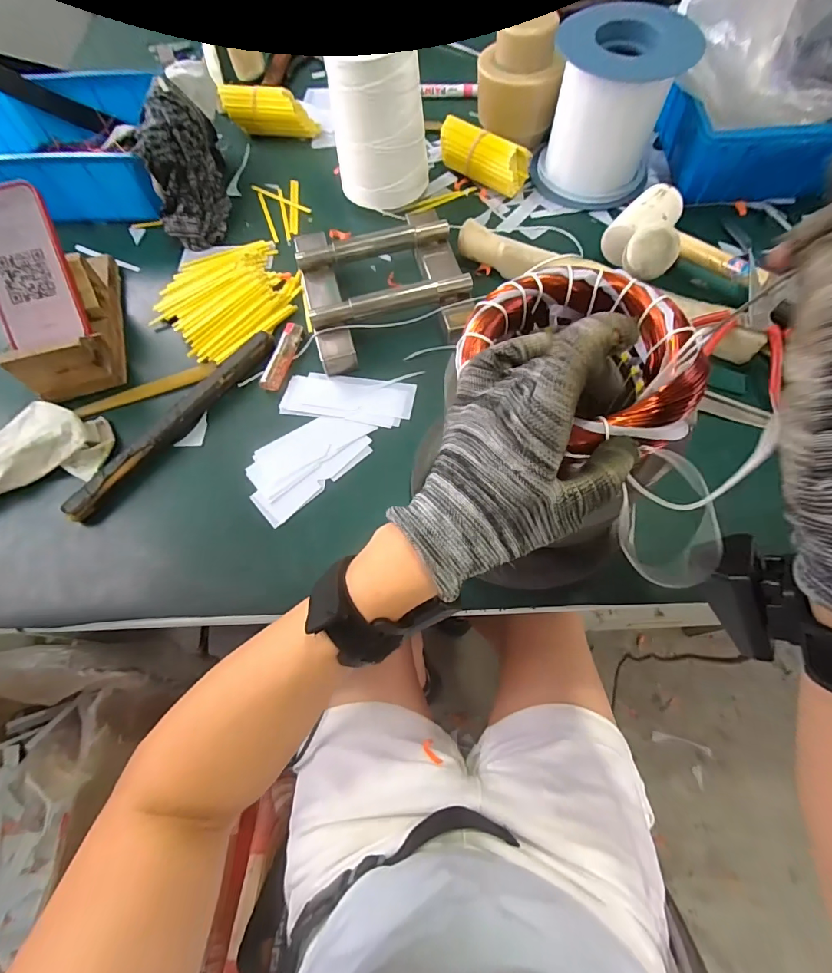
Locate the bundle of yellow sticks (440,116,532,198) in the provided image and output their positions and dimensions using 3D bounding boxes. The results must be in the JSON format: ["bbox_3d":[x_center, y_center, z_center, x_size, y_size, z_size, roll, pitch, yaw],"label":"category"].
[{"bbox_3d":[0.087,-0.436,0.579,0.127,0.043,0.052,36,73,14],"label":"bundle of yellow sticks"}]

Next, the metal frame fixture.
[{"bbox_3d":[-0.037,-0.231,0.496,0.177,0.040,0.203,-14,65,-3],"label":"metal frame fixture"}]

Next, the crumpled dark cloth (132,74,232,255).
[{"bbox_3d":[-0.297,-0.409,0.567,0.075,0.092,0.185,-11,68,-3],"label":"crumpled dark cloth"}]

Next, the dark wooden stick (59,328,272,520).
[{"bbox_3d":[-0.244,-0.070,0.450,0.025,0.020,0.259,33,71,17],"label":"dark wooden stick"}]

